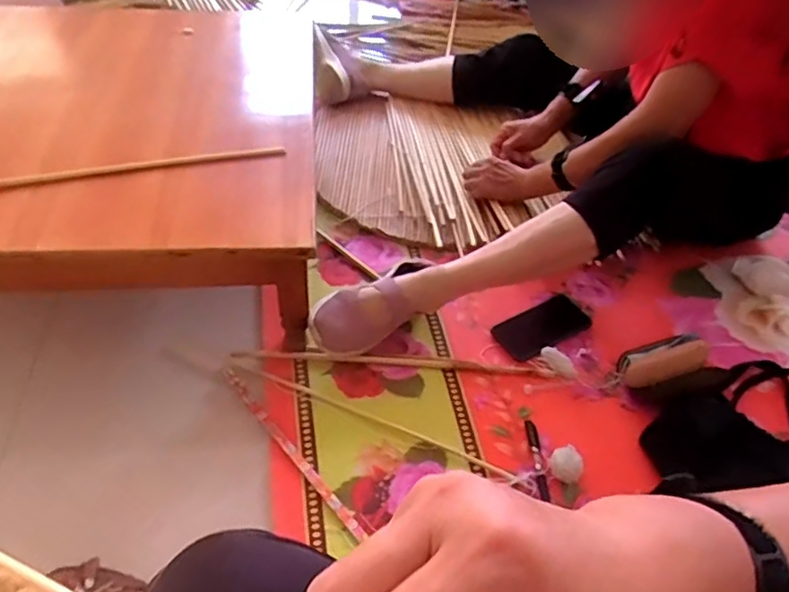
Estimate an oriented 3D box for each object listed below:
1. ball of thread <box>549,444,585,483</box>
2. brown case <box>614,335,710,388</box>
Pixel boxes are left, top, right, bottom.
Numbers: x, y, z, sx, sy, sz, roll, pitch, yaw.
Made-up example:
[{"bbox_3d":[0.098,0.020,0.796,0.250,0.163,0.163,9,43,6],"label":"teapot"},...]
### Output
[{"bbox_3d":[0.233,0.229,0.849,0.040,0.033,0.044,3,47,-3],"label":"ball of thread"},{"bbox_3d":[0.413,0.102,0.972,0.150,0.045,0.058,-16,50,-19],"label":"brown case"}]

